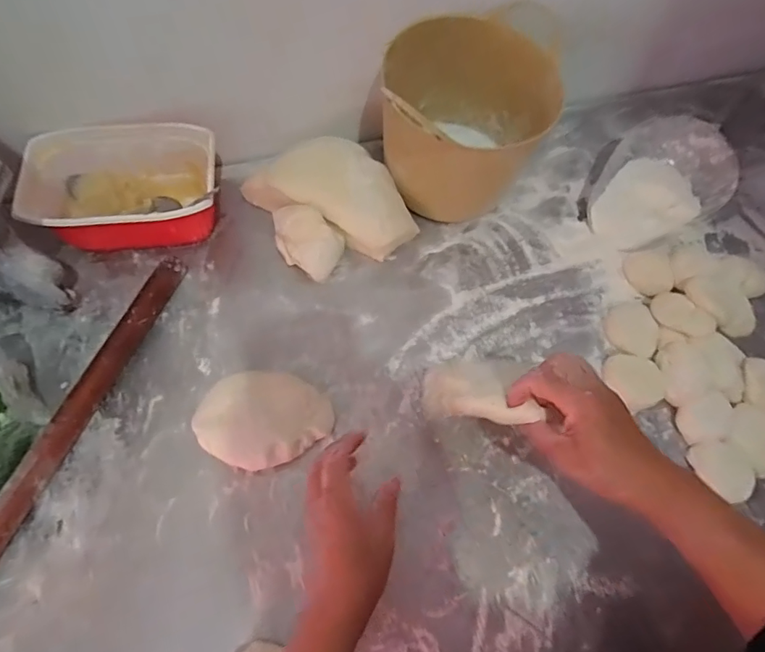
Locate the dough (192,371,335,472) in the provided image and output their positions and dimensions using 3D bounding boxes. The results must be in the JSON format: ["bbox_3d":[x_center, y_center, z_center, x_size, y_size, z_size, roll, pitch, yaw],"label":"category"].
[{"bbox_3d":[-0.122,0.097,0.505,0.134,0.028,0.094,4,65,-2],"label":"dough"}]

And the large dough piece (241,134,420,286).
[{"bbox_3d":[-0.059,-0.151,0.589,0.169,0.092,0.144,-21,68,-13],"label":"large dough piece"}]

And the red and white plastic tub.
[{"bbox_3d":[-0.295,-0.160,0.580,0.200,0.085,0.154,-8,66,-8],"label":"red and white plastic tub"}]

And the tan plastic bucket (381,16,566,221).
[{"bbox_3d":[0.087,-0.233,0.593,0.176,0.173,0.189,1,65,-3],"label":"tan plastic bucket"}]

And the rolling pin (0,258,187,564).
[{"bbox_3d":[-0.336,0.164,0.453,0.031,0.033,0.551,21,65,6],"label":"rolling pin"}]

